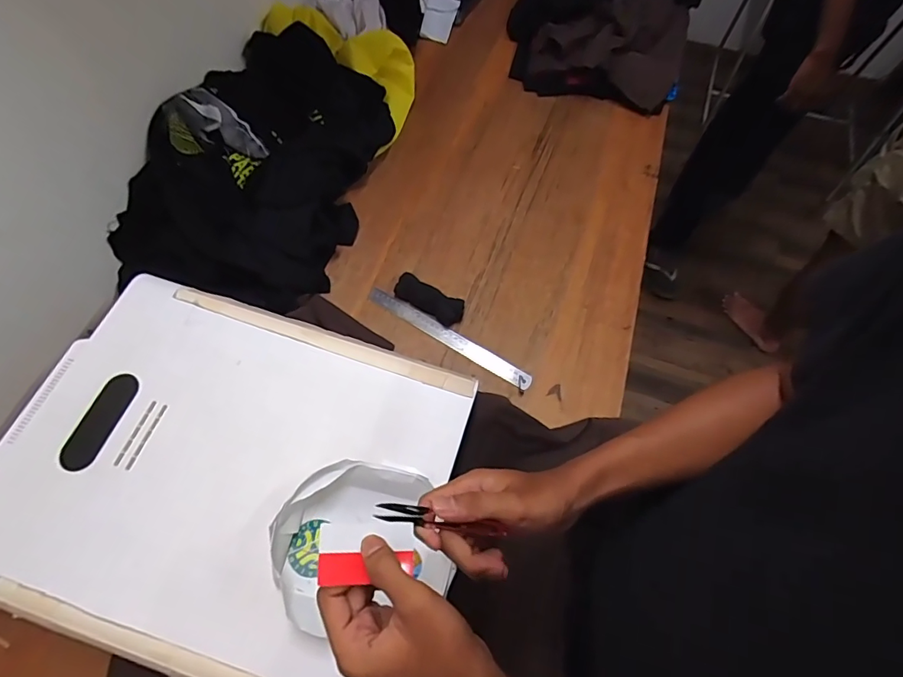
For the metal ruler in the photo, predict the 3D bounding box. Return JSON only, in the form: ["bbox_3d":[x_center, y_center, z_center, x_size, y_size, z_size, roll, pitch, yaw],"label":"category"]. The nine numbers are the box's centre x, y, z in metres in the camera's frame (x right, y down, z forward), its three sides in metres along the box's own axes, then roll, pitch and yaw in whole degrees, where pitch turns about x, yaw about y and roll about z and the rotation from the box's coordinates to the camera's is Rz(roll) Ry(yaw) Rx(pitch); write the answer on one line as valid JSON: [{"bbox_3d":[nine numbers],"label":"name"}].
[{"bbox_3d":[-0.007,-0.004,0.821,0.322,0.005,0.031,30,74,12],"label":"metal ruler"}]

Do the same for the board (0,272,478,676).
[{"bbox_3d":[-0.265,0.149,0.557,0.494,0.021,0.396,17,66,5],"label":"board"}]

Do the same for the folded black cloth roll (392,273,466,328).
[{"bbox_3d":[-0.037,-0.071,0.841,0.128,0.028,0.053,30,66,12],"label":"folded black cloth roll"}]

